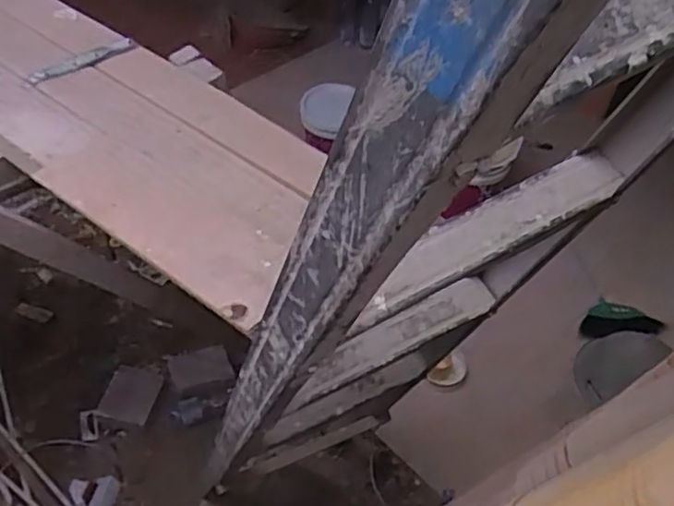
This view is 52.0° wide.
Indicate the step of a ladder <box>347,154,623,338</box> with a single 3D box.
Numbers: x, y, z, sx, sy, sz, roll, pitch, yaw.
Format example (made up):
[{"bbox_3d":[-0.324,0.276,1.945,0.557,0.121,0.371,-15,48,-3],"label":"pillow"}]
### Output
[{"bbox_3d":[0.178,-0.027,0.841,0.401,0.044,0.074,-24,55,-23],"label":"step of a ladder"}]

